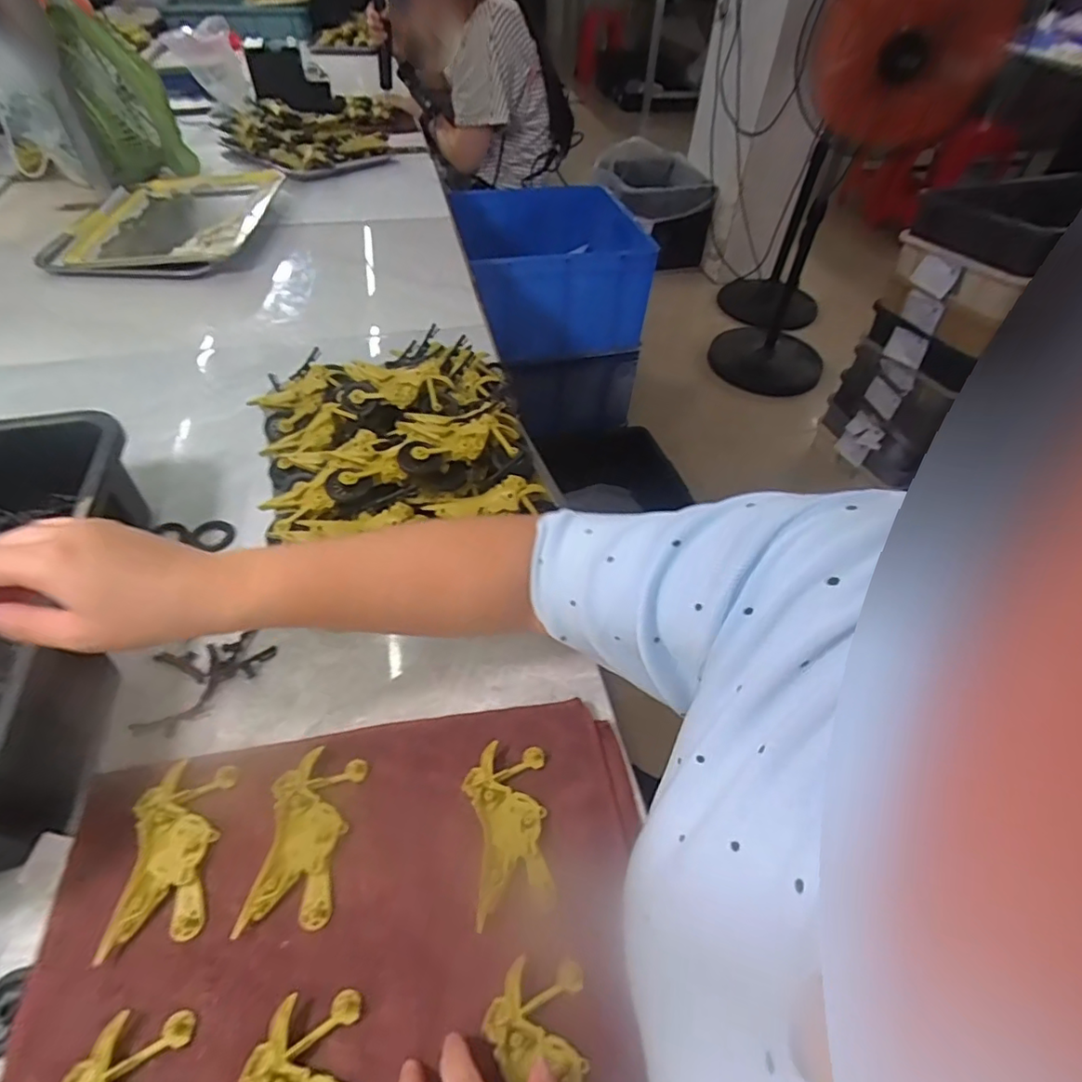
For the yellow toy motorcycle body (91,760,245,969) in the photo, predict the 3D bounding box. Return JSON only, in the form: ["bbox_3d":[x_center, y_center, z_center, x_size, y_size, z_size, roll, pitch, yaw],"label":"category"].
[{"bbox_3d":[-0.227,0.191,0.358,0.050,0.010,0.101,-5,50,-4],"label":"yellow toy motorcycle body"}]

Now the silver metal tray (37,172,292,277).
[{"bbox_3d":[-0.623,-0.539,0.977,0.269,0.035,0.359,4,48,1],"label":"silver metal tray"}]

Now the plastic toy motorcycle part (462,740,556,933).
[{"bbox_3d":[-0.021,0.183,0.372,0.051,0.008,0.100,-4,50,-3],"label":"plastic toy motorcycle part"}]

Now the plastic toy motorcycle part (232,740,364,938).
[{"bbox_3d":[-0.149,0.186,0.366,0.052,0.011,0.100,3,50,3],"label":"plastic toy motorcycle part"}]

